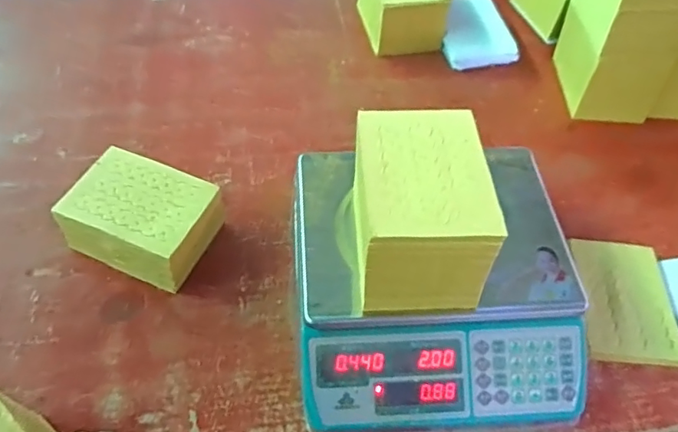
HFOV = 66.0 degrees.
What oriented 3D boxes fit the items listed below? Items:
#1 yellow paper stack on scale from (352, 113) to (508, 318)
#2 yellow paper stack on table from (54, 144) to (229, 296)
[{"bbox_3d":[0.080,-0.008,0.533,0.120,0.105,0.180,0,56,-5],"label":"yellow paper stack on scale"},{"bbox_3d":[-0.242,0.001,0.651,0.158,0.084,0.126,22,57,10],"label":"yellow paper stack on table"}]

